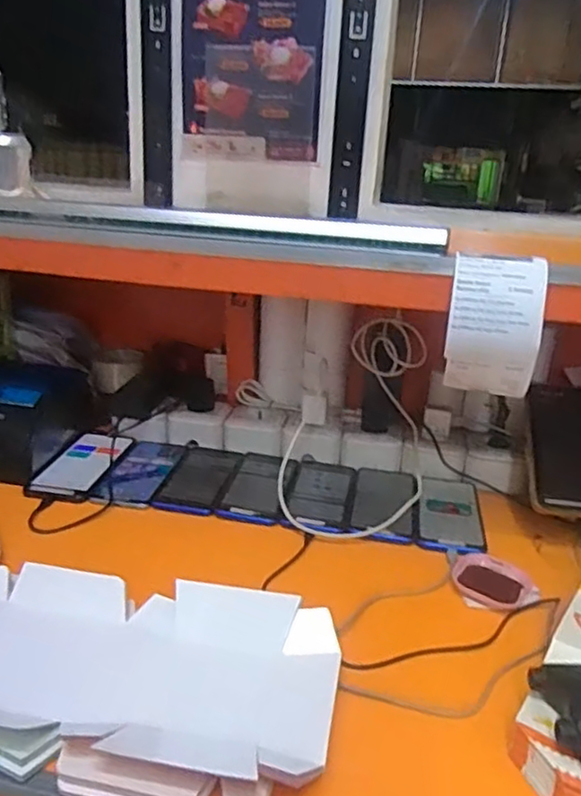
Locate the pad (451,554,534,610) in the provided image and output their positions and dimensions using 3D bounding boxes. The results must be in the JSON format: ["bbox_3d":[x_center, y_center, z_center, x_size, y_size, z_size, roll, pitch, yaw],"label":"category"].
[{"bbox_3d":[0.195,0.178,0.637,0.075,0.010,0.064,17,25,33],"label":"pad"}]

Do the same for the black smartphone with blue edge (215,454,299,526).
[{"bbox_3d":[-0.034,0.103,0.805,0.076,0.015,0.165,6,21,9],"label":"black smartphone with blue edge"}]

